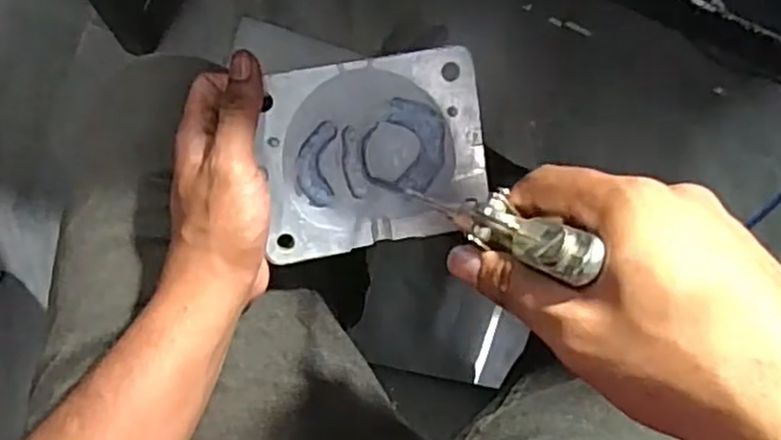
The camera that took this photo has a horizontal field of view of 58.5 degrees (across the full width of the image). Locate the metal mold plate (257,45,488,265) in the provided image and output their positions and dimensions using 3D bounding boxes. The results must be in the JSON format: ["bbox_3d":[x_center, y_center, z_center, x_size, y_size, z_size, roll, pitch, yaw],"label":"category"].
[{"bbox_3d":[-0.008,-0.039,0.408,0.127,0.006,0.107,-10,104,-9],"label":"metal mold plate"}]

